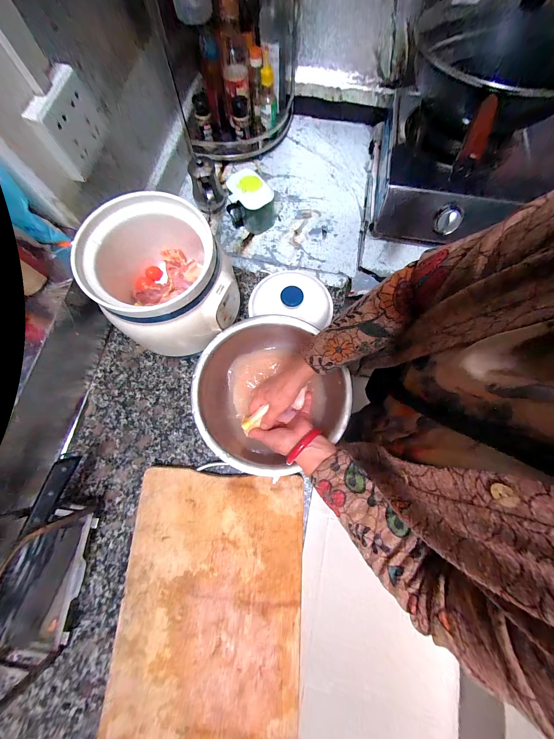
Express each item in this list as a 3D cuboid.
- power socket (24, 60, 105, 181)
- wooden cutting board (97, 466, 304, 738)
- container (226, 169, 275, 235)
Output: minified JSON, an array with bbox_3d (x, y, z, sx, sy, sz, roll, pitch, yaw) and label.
[{"bbox_3d":[-0.313,-0.379,0.381,0.033,0.084,0.125,3,75,1],"label":"power socket"},{"bbox_3d":[-0.107,0.378,0.424,0.291,0.027,0.379,3,74,0],"label":"wooden cutting board"},{"bbox_3d":[-0.062,-0.406,0.611,0.112,0.095,0.091,-1,74,-1],"label":"container"}]

